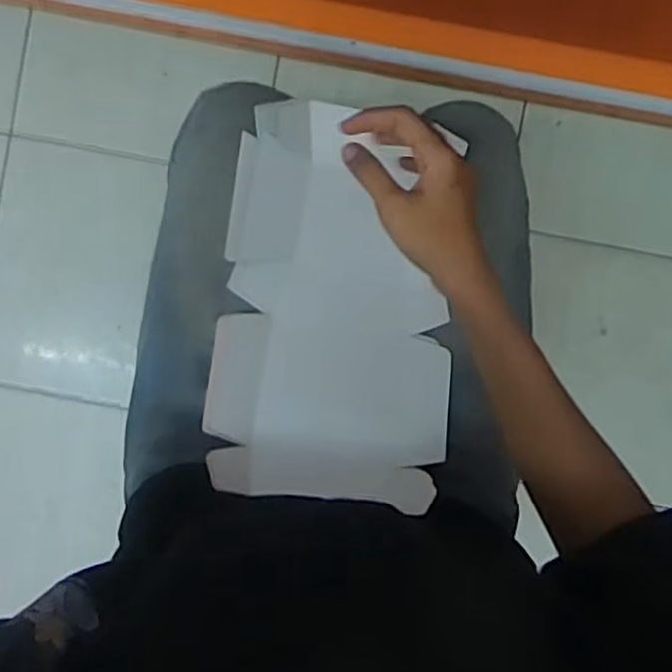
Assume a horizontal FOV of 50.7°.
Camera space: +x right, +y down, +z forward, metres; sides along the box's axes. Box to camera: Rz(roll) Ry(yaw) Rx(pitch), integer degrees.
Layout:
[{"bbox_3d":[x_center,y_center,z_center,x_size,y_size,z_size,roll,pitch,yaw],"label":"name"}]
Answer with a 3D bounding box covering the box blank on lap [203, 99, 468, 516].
[{"bbox_3d":[0.001,-0.029,0.559,0.179,0.032,0.308,8,74,-3],"label":"box blank on lap"}]

